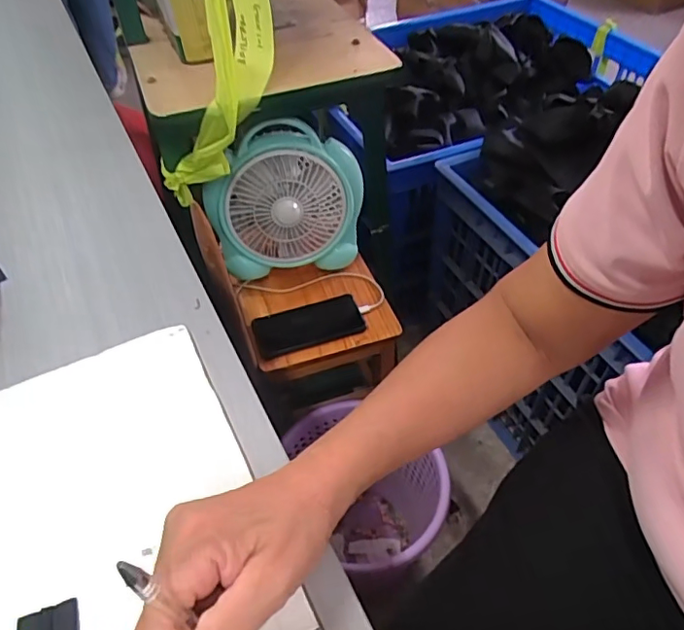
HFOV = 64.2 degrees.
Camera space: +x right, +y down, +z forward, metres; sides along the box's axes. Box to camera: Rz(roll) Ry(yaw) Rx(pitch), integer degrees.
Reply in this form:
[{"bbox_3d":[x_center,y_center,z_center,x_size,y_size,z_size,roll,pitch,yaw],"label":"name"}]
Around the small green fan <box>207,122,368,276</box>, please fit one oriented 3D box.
[{"bbox_3d":[-0.088,-0.180,0.877,0.241,0.222,0.097,-7,48,-4],"label":"small green fan"}]

